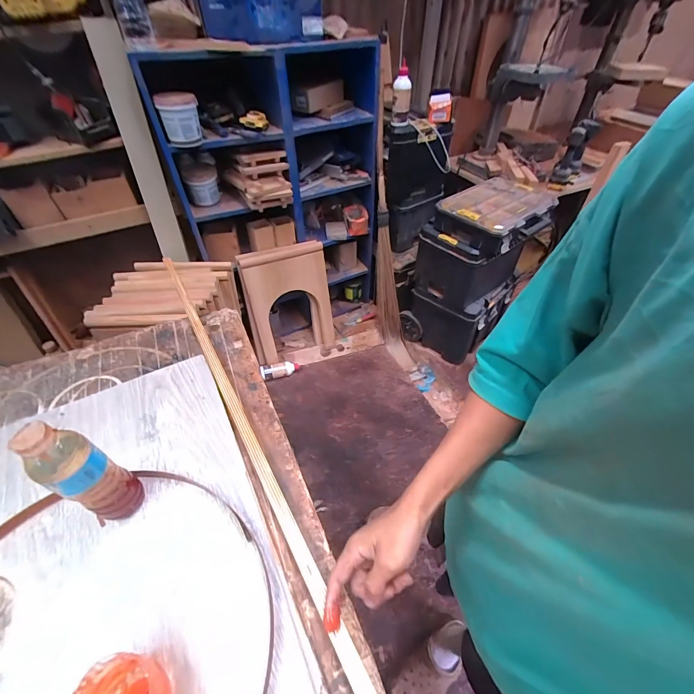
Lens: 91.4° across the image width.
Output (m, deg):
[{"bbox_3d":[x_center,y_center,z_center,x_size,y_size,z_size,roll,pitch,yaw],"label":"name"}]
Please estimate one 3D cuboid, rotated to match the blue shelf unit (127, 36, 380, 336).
[{"bbox_3d":[-0.247,-0.579,1.528,0.823,1.179,0.264,-26,51,-21],"label":"blue shelf unit"}]

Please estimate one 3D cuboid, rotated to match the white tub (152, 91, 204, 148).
[{"bbox_3d":[-0.534,-0.731,1.091,0.119,0.132,0.118,-16,48,-14],"label":"white tub"}]

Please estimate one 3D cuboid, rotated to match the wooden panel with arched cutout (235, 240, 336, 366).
[{"bbox_3d":[-0.279,-0.204,1.653,0.400,0.574,0.079,-14,39,-15],"label":"wooden panel with arched cutout"}]

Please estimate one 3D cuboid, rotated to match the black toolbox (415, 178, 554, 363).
[{"bbox_3d":[0.595,-0.338,1.673,0.447,0.792,0.415,-32,54,-26],"label":"black toolbox"}]

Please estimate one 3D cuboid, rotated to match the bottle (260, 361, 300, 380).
[{"bbox_3d":[-0.332,0.114,1.692,0.193,0.080,0.056,-18,49,-16],"label":"bottle"}]

